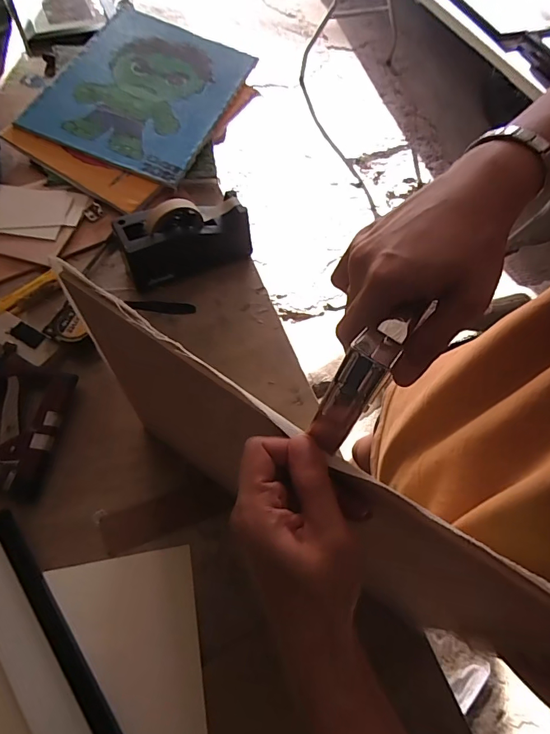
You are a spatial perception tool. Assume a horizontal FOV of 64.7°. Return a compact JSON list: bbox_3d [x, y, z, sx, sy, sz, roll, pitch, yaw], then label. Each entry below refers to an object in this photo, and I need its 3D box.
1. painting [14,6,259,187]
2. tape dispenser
[{"bbox_3d":[-0.251,-0.550,0.850,0.320,0.014,0.404,22,66,2],"label":"painting"},{"bbox_3d":[-0.134,-0.203,0.665,0.197,0.096,0.086,-15,66,-14],"label":"tape dispenser"}]

